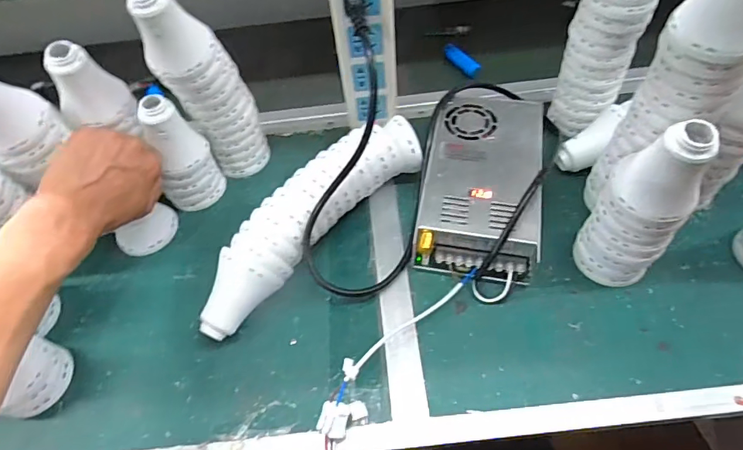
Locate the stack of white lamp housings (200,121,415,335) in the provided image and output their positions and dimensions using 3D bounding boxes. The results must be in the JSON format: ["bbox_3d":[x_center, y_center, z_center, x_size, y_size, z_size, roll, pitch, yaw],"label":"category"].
[{"bbox_3d":[-0.065,-0.007,0.480,0.278,0.068,0.074,-40,61,-20],"label":"stack of white lamp housings"}]

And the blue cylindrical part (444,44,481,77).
[{"bbox_3d":[0.124,-0.228,0.641,0.016,0.016,0.071,-28,58,-13],"label":"blue cylindrical part"}]

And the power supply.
[{"bbox_3d":[0.119,-0.046,0.499,0.115,0.054,0.211,8,57,10],"label":"power supply"}]

